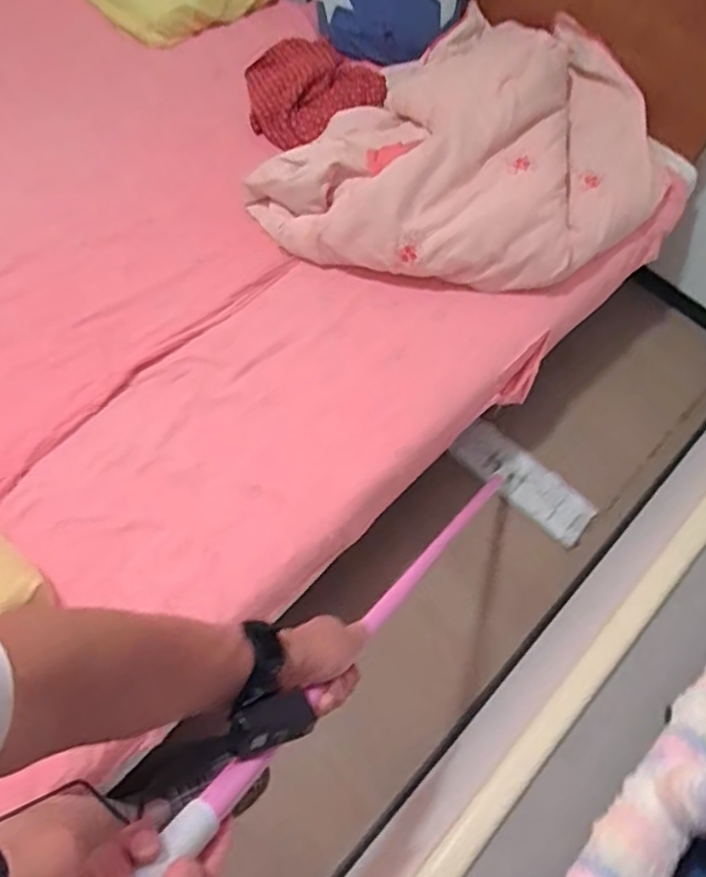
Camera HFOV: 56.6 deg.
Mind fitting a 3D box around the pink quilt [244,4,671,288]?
[{"bbox_3d":[0.251,-0.525,1.260,0.635,0.155,0.693,35,68,12],"label":"pink quilt"}]

